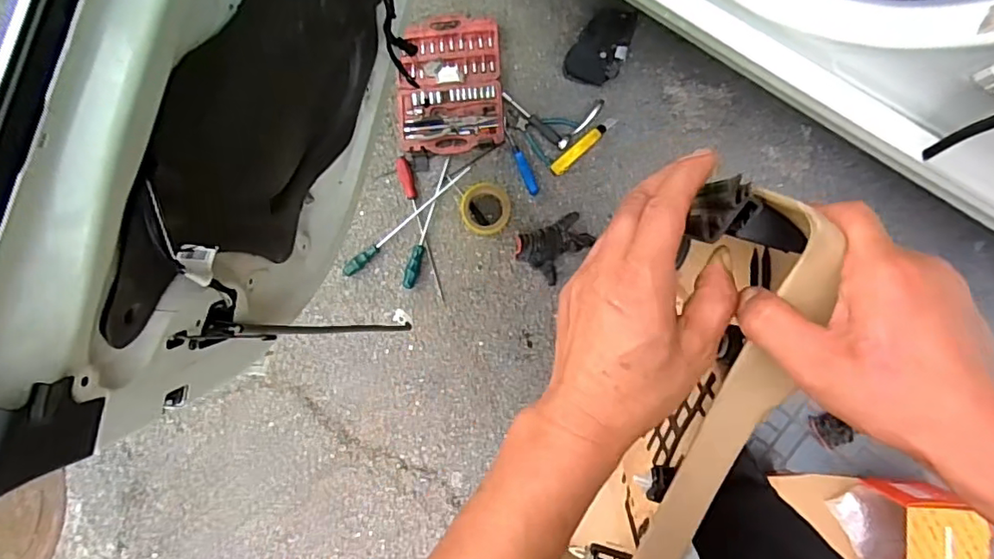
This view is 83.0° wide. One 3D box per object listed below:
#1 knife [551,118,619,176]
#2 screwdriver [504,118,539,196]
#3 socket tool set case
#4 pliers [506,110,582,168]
[{"bbox_3d":[0.194,-0.296,1.250,0.176,0.013,0.031,-40,82,4],"label":"knife"},{"bbox_3d":[0.049,-0.271,1.253,0.025,0.022,0.176,-26,83,6],"label":"screwdriver"},{"bbox_3d":[-0.109,-0.448,1.282,0.235,0.045,0.311,-3,86,8],"label":"socket tool set case"},{"bbox_3d":[0.092,-0.343,1.268,0.149,0.014,0.118,34,90,5],"label":"pliers"}]

